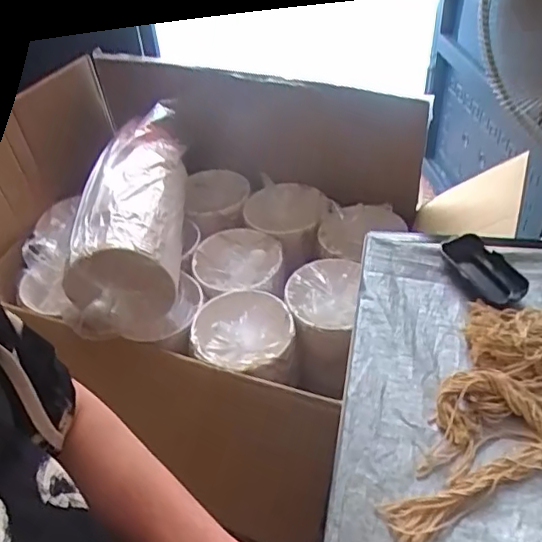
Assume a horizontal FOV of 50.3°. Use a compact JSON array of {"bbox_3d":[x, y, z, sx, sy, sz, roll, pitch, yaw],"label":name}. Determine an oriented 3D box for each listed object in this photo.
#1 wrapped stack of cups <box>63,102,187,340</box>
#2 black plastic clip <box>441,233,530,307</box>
[{"bbox_3d":[-0.238,-0.091,0.971,0.166,0.153,0.415,-5,44,0],"label":"wrapped stack of cups"},{"bbox_3d":[0.256,-0.005,0.686,0.056,0.019,0.110,-25,47,-19],"label":"black plastic clip"}]

